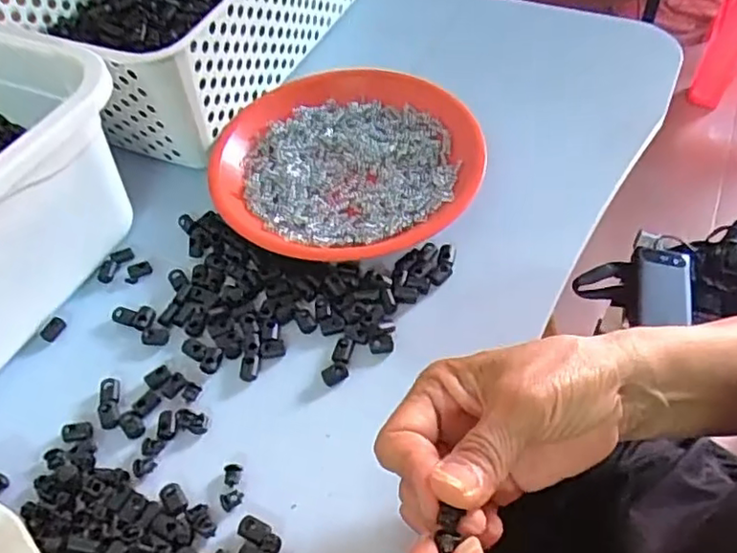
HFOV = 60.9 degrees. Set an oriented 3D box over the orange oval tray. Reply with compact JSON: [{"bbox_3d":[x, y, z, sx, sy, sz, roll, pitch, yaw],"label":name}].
[{"bbox_3d":[-0.020,-0.090,0.470,0.191,0.020,0.183,-24,57,-11],"label":"orange oval tray"}]

